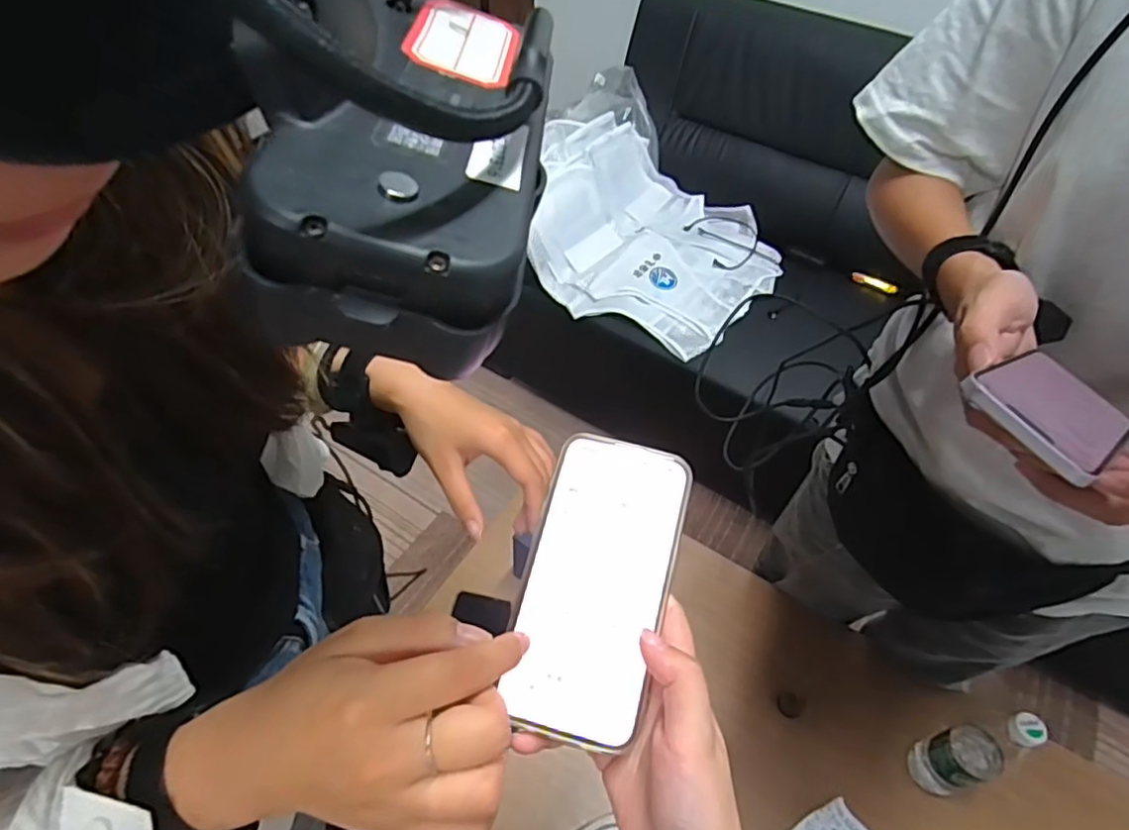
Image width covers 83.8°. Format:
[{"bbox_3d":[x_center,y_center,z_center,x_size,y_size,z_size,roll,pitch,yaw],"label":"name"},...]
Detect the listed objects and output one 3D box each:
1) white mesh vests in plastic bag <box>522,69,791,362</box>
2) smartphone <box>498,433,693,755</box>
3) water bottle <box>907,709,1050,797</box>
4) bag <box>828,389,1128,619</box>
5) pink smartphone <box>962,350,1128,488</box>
[{"bbox_3d":[0.206,-0.493,1.547,0.666,0.219,0.577,34,57,21],"label":"white mesh vests in plastic bag"},{"bbox_3d":[0.018,0.083,0.318,0.071,0.005,0.144,13,68,6],"label":"smartphone"},{"bbox_3d":[0.493,0.406,0.756,0.057,0.223,0.065,-8,53,-11],"label":"water bottle"},{"bbox_3d":[0.374,0.115,0.638,0.085,0.155,0.260,-34,62,-27],"label":"bag"},{"bbox_3d":[0.270,-0.005,0.347,0.139,0.012,0.069,-15,52,-40],"label":"pink smartphone"}]

